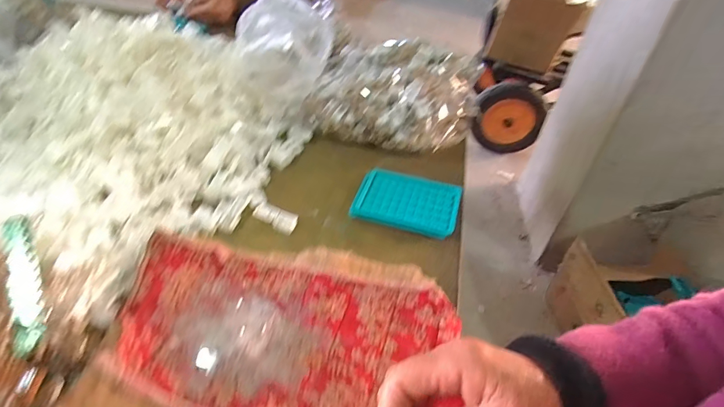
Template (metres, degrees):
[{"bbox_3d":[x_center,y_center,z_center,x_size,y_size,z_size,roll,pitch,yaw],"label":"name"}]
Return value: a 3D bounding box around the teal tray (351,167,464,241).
[{"bbox_3d":[0.062,-0.005,0.564,0.138,0.017,0.096,14,43,9],"label":"teal tray"}]

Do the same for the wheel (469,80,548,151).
[{"bbox_3d":[0.622,-0.357,1.771,0.299,0.290,0.071,8,42,3],"label":"wheel"}]

